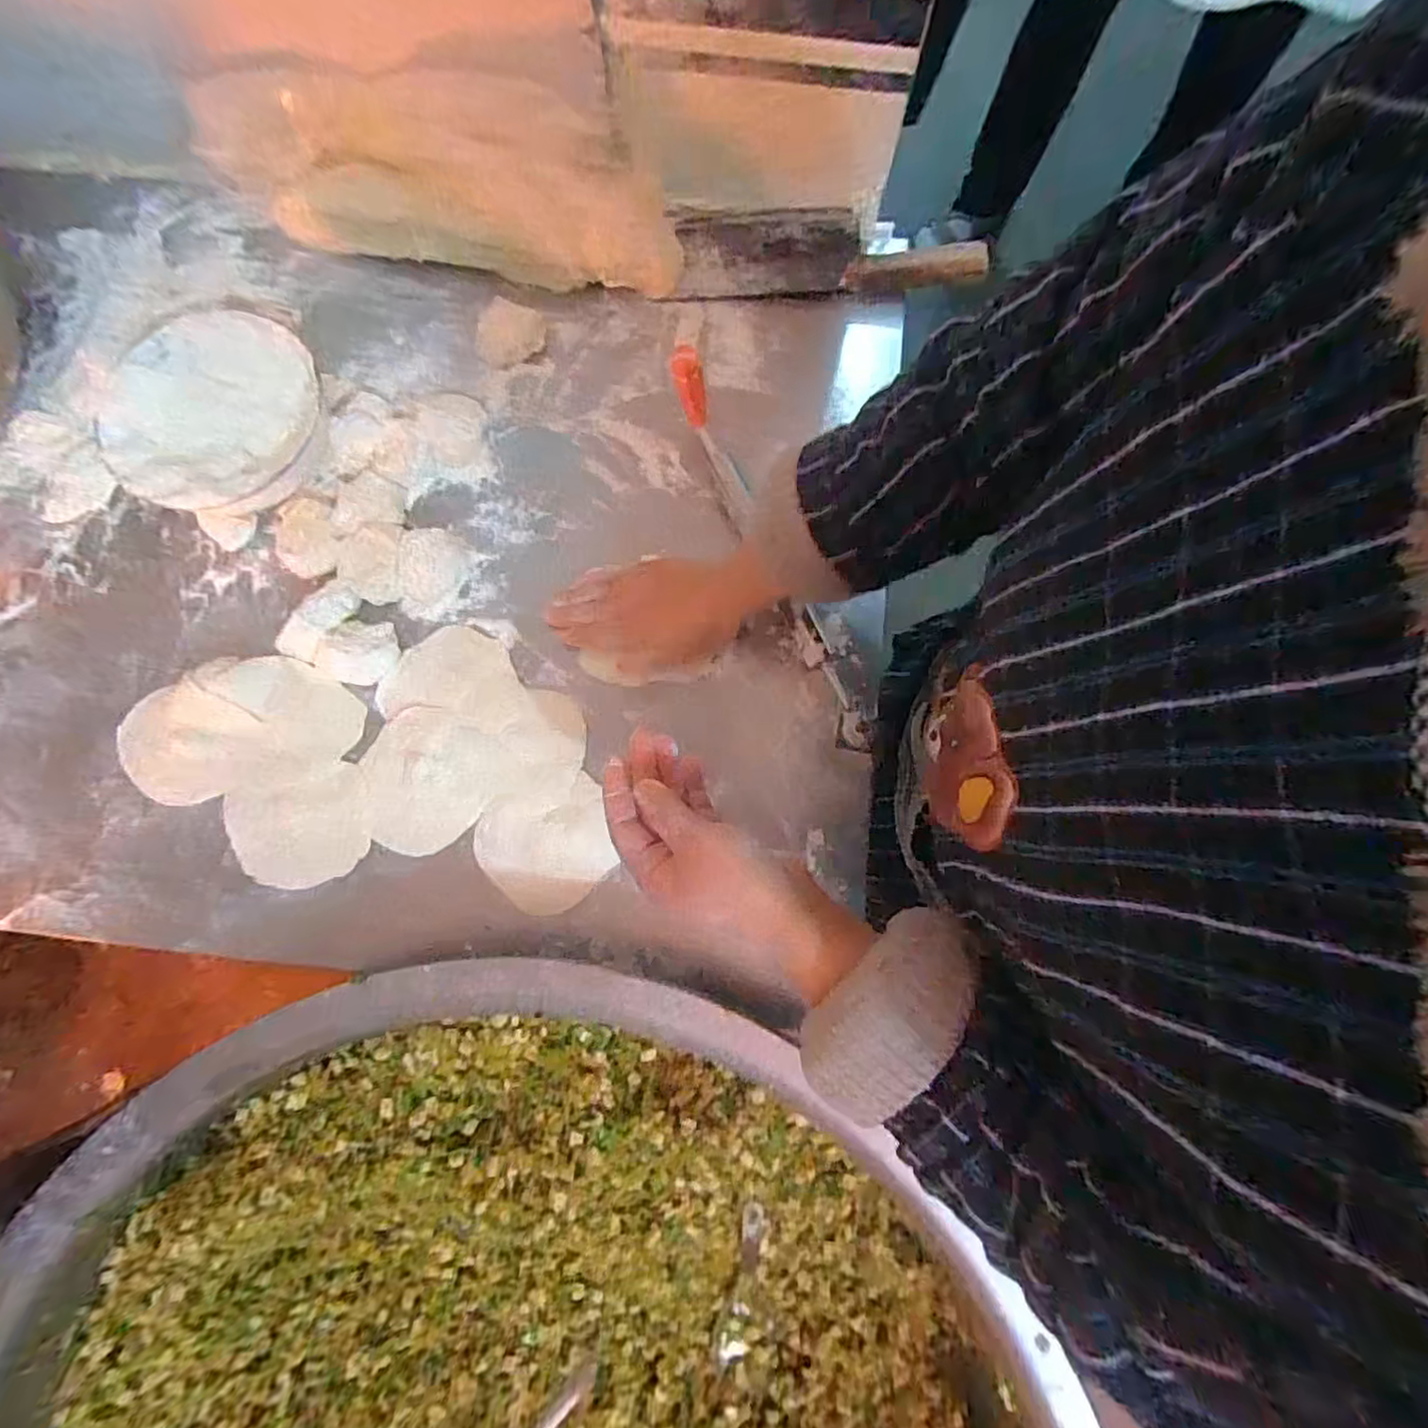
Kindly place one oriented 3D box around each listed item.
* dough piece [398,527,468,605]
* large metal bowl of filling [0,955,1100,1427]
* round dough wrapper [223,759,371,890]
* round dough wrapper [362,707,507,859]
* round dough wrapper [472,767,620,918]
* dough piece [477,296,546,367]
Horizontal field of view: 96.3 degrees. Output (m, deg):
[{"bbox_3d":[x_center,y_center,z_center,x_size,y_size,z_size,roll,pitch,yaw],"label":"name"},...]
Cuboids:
[{"bbox_3d":[-0.234,-0.123,0.534,0.051,0.021,0.059,-5,78,0],"label":"dough piece"},{"bbox_3d":[-0.133,0.551,0.405,0.704,0.147,0.695,0,78,1],"label":"large metal bowl of filling"},{"bbox_3d":[-0.324,0.086,0.497,0.110,0.005,0.092,-6,78,0],"label":"round dough wrapper"},{"bbox_3d":[-0.226,0.050,0.498,0.104,0.013,0.111,0,78,1],"label":"round dough wrapper"},{"bbox_3d":[-0.128,0.101,0.489,0.099,0.012,0.091,0,78,1],"label":"round dough wrapper"},{"bbox_3d":[-0.184,-0.341,0.575,0.058,0.015,0.057,0,78,1],"label":"dough piece"}]

